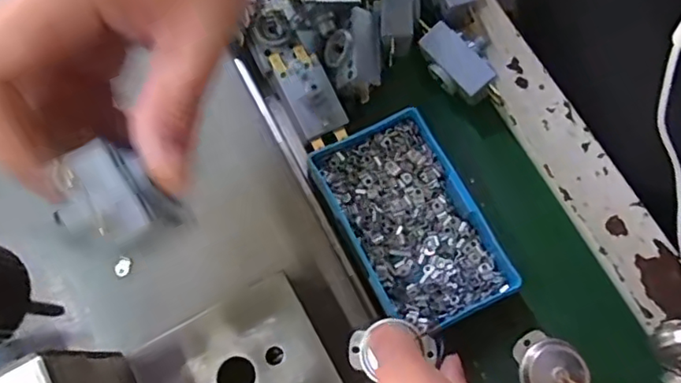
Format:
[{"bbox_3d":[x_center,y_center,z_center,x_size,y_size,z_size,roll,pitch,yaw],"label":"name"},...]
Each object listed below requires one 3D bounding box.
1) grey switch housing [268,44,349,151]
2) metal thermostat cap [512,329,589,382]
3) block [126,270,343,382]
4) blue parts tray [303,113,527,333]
[{"bbox_3d":[-0.018,-0.059,0.330,0.026,0.012,0.063,-25,74,-6],"label":"grey switch housing"},{"bbox_3d":[0.086,0.074,0.233,0.024,0.014,0.035,-34,75,-9],"label":"metal thermostat cap"},{"bbox_3d":[-0.046,0.086,0.269,0.080,0.027,0.065,-28,74,-7],"label":"block"},{"bbox_3d":[0.038,0.017,0.316,0.070,0.021,0.112,-27,74,-7],"label":"blue parts tray"}]

